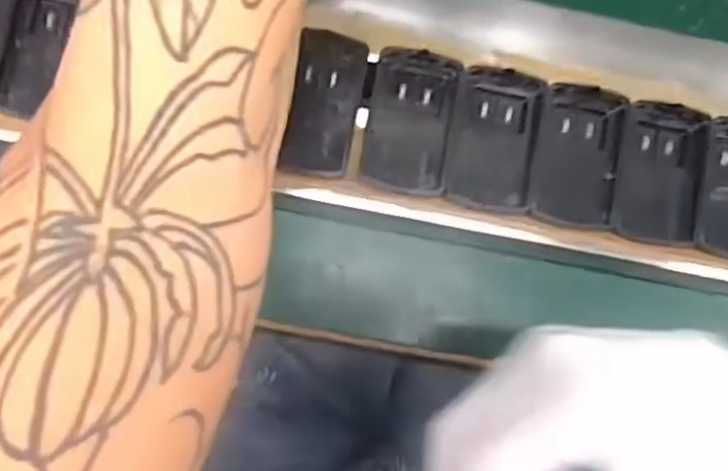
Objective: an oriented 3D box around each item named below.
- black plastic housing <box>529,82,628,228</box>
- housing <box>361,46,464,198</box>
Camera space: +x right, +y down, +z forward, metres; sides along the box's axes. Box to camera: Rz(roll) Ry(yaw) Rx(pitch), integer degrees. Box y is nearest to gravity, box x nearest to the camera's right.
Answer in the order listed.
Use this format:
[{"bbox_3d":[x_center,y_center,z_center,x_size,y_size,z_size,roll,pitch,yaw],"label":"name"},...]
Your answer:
[{"bbox_3d":[0.108,-0.041,0.347,0.043,0.013,0.071,10,82,-3],"label":"black plastic housing"},{"bbox_3d":[0.024,-0.056,0.342,0.042,0.014,0.068,9,82,-3],"label":"housing"}]

